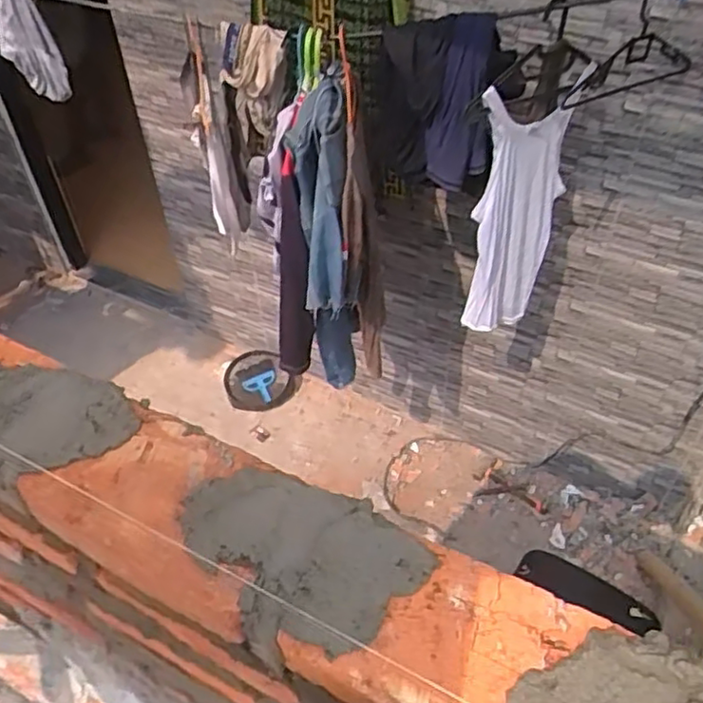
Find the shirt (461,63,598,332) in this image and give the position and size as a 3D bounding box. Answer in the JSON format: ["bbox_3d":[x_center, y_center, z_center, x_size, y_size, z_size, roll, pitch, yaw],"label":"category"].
[{"bbox_3d":[0.374,-0.311,1.542,0.157,0.602,0.233,19,49,19],"label":"shirt"}]

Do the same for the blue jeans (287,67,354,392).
[{"bbox_3d":[-0.054,-0.185,1.613,0.108,0.804,0.236,1,46,3],"label":"blue jeans"}]

